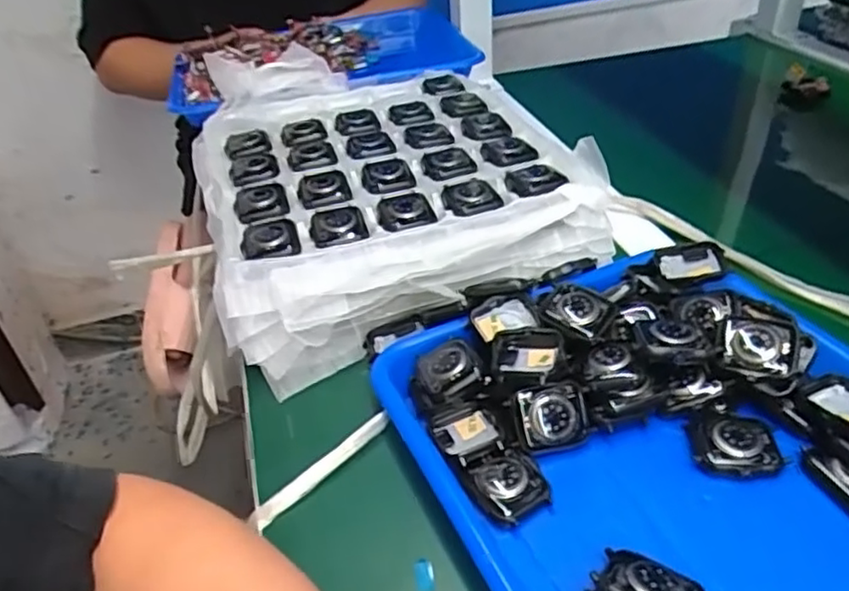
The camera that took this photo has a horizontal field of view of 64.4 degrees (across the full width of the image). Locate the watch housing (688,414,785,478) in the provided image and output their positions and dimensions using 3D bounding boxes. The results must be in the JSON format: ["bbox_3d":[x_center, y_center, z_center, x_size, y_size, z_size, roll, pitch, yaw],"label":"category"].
[{"bbox_3d":[0.168,0.079,0.366,0.043,0.007,0.038,-2,36,5],"label":"watch housing"}]

